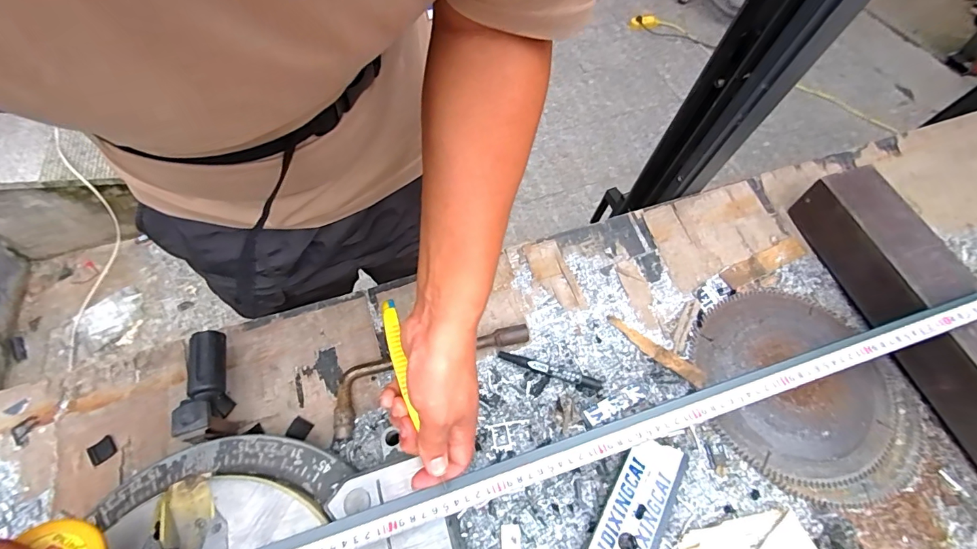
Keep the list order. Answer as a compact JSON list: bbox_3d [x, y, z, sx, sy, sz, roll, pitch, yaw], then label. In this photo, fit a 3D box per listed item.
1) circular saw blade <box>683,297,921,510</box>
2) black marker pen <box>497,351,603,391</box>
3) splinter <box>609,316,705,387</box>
[{"bbox_3d":[0.394,0.145,0.551,0.240,0.012,0.263,-1,60,2],"label":"circular saw blade"},{"bbox_3d":[0.077,0.120,0.550,0.131,0.018,0.016,18,66,8],"label":"black marker pen"},{"bbox_3d":[0.220,0.099,0.577,0.138,0.010,0.024,34,67,20],"label":"splinter"}]

